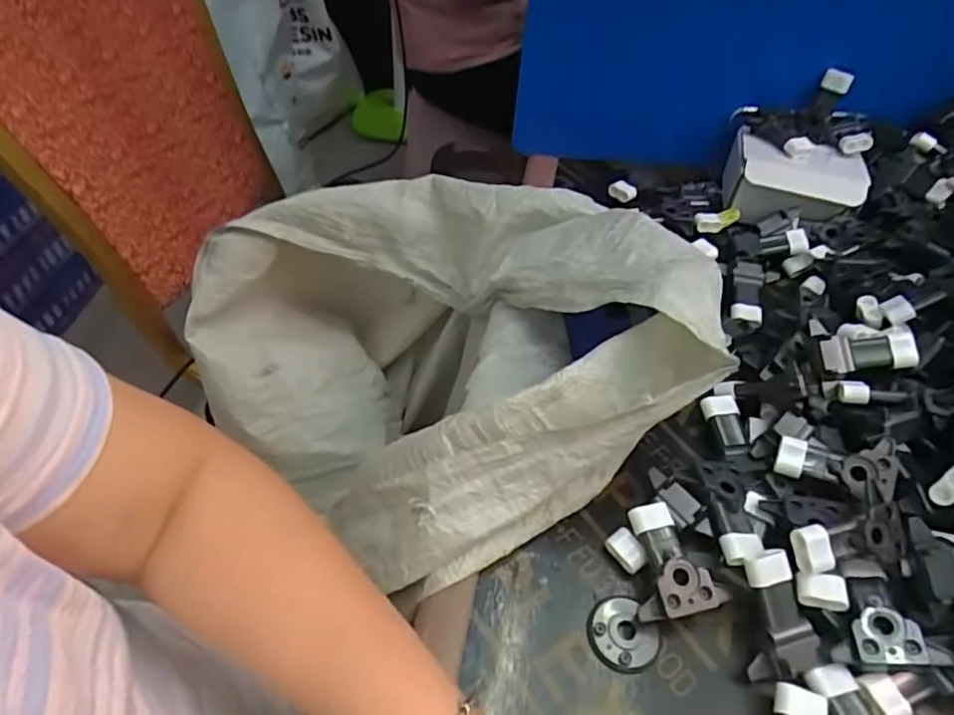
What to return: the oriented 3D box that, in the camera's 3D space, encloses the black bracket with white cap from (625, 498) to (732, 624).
[{"bbox_3d":[0.121,0.125,0.365,0.051,0.023,0.065,1,50,0],"label":"black bracket with white cap"}]

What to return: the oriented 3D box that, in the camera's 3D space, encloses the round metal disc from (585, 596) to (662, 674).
[{"bbox_3d":[0.086,0.162,0.354,0.042,0.004,0.041,0,50,0],"label":"round metal disc"}]

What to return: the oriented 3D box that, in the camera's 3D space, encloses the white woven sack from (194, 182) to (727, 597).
[{"bbox_3d":[-0.052,-0.007,0.552,0.304,0.320,0.453,-34,58,-25],"label":"white woven sack"}]

